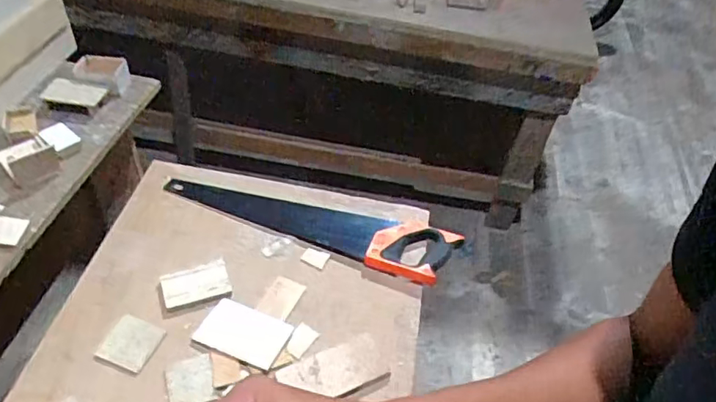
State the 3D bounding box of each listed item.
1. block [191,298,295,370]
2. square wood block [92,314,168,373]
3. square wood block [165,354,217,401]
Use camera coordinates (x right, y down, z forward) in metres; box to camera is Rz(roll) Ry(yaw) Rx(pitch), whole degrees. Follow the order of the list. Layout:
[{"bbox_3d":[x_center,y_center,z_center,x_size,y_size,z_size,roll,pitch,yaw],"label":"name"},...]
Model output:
[{"bbox_3d":[-0.167,0.191,0.818,0.122,0.007,0.080,19,48,11],"label":"block"},{"bbox_3d":[-0.324,0.202,0.797,0.071,0.010,0.072,18,48,10],"label":"square wood block"},{"bbox_3d":[-0.231,0.251,0.765,0.062,0.007,0.072,-12,50,-17],"label":"square wood block"}]

